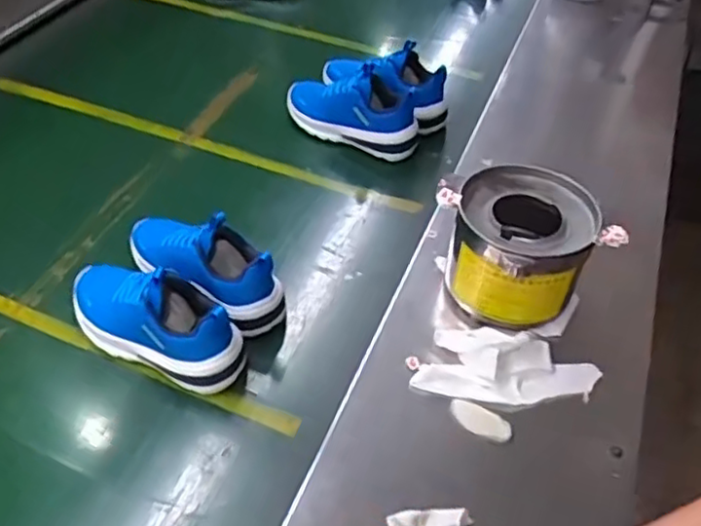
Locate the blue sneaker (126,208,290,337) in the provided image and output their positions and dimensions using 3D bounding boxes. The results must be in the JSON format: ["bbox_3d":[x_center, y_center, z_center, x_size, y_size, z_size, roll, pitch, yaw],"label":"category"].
[{"bbox_3d":[-0.160,-0.006,0.715,0.194,0.101,0.075,30,52,22],"label":"blue sneaker"}]

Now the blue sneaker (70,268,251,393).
[{"bbox_3d":[-0.201,0.046,0.660,0.191,0.104,0.071,21,49,15],"label":"blue sneaker"}]

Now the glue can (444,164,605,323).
[{"bbox_3d":[0.173,-0.014,0.702,0.130,0.113,0.147,14,48,9],"label":"glue can"}]

